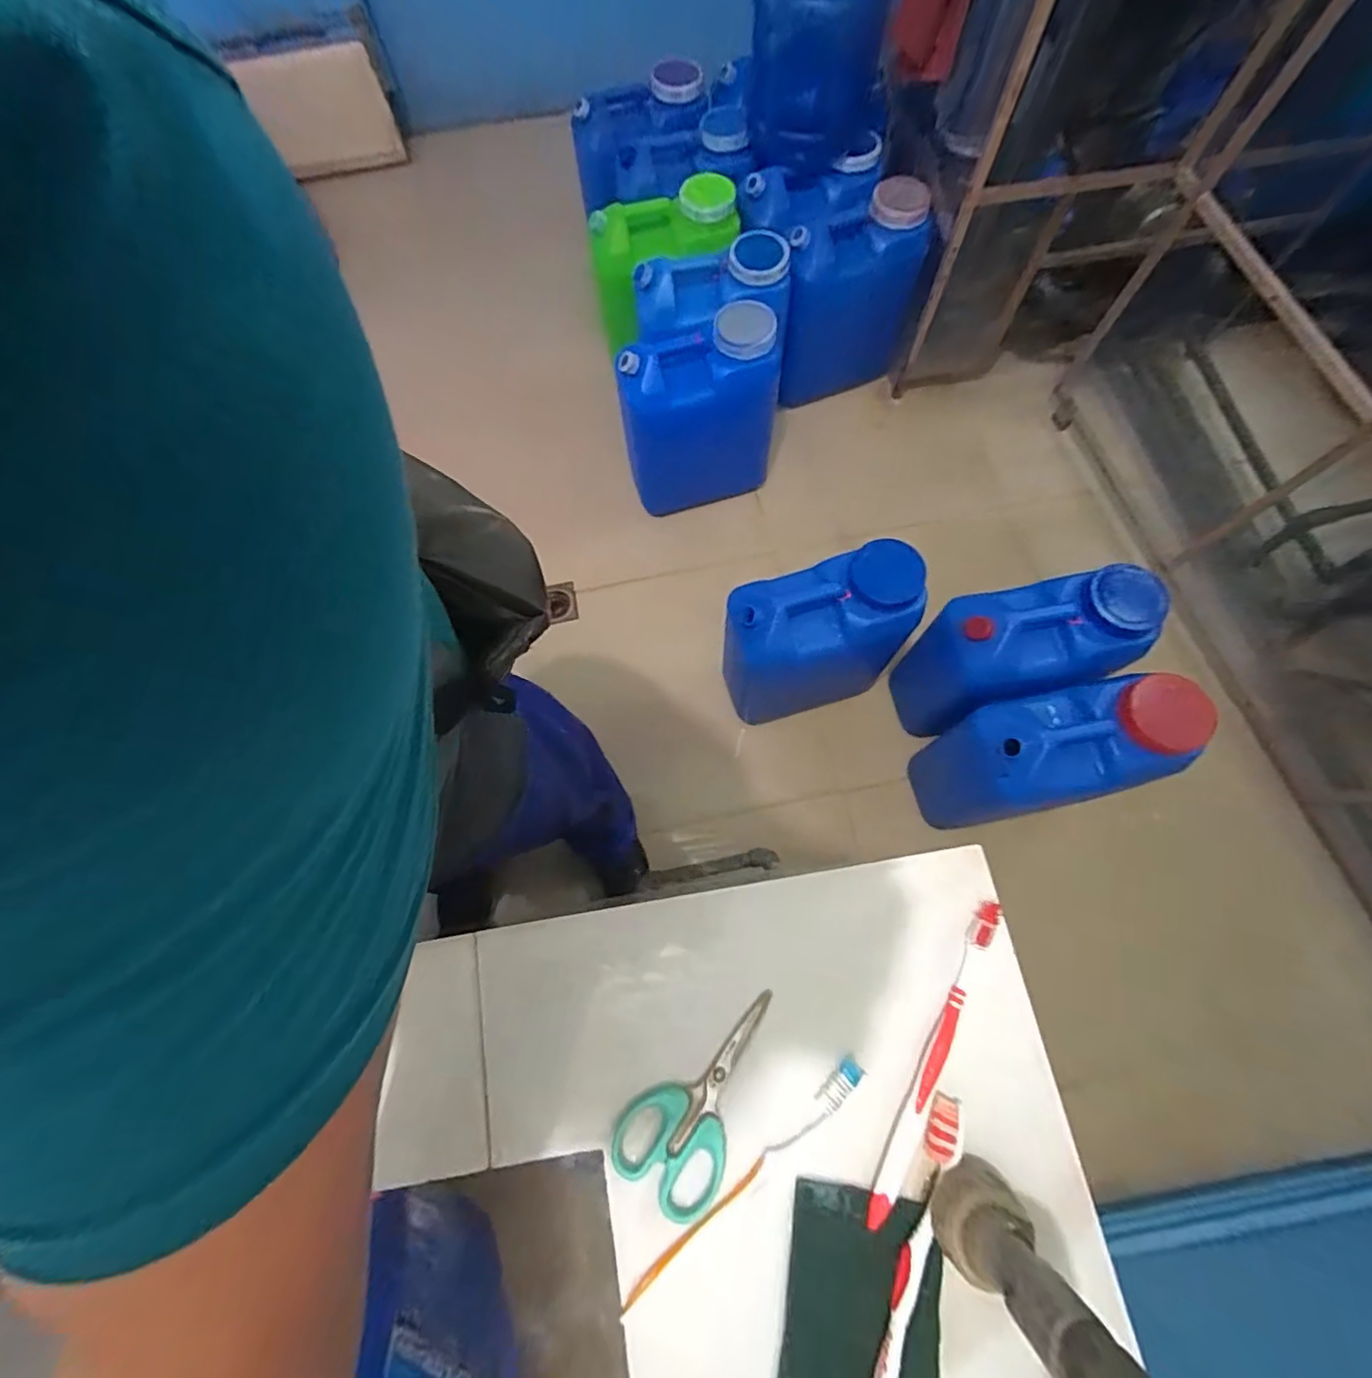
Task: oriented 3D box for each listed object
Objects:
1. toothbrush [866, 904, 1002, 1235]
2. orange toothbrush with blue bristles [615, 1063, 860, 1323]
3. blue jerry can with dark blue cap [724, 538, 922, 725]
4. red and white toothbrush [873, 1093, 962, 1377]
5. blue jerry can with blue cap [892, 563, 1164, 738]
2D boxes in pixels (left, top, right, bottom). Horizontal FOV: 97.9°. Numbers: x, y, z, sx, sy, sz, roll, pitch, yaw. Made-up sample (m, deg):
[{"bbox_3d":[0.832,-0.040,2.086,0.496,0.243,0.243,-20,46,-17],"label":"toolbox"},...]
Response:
[{"bbox_3d":[0.145,0.212,0.347,0.012,0.010,0.185,27,75,10],"label":"toothbrush"},{"bbox_3d":[0.035,0.277,0.333,0.175,0.009,0.015,-41,75,-11],"label":"orange toothbrush with blue bristles"},{"bbox_3d":[0.227,-0.087,1.138,0.327,0.388,0.152,-14,72,-3],"label":"blue jerry can with dark blue cap"},{"bbox_3d":[0.118,0.312,0.312,0.017,0.009,0.178,20,74,8],"label":"red and white toothbrush"},{"bbox_3d":[0.576,-0.055,1.088,0.330,0.345,0.173,-11,72,-2],"label":"blue jerry can with blue cap"}]

